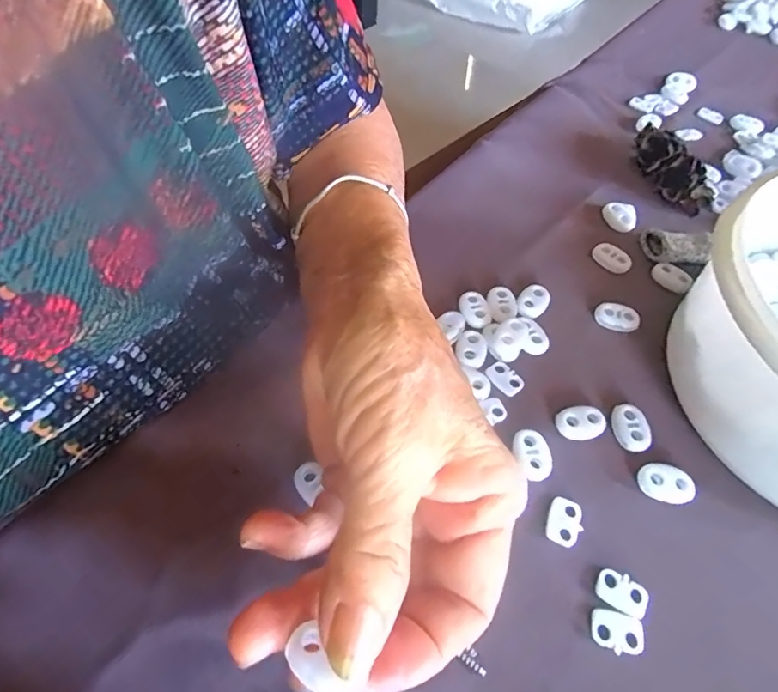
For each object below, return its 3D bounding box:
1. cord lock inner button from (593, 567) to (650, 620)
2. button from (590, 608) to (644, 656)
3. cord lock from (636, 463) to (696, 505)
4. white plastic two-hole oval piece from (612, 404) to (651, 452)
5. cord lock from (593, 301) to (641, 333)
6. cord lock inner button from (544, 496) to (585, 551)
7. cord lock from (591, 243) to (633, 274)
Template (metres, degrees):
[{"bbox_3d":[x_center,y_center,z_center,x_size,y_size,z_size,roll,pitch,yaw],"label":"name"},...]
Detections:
[{"bbox_3d":[0.089,0.094,0.186,0.019,0.004,0.013,22,58,13],"label":"cord lock inner button"},{"bbox_3d":[0.084,0.104,0.179,0.019,0.004,0.013,11,56,6],"label":"button"},{"bbox_3d":[0.118,0.058,0.210,0.021,0.005,0.015,8,56,4],"label":"cord lock"},{"bbox_3d":[0.110,0.037,0.225,0.015,0.005,0.022,-6,56,-6],"label":"white plastic two-hole oval piece"},{"bbox_3d":[0.121,-0.015,0.262,0.022,0.006,0.015,21,57,12],"label":"cord lock"},{"bbox_3d":[0.072,0.072,0.202,0.013,0.004,0.020,18,57,10],"label":"cord lock inner button"},{"bbox_3d":[0.130,-0.051,0.287,0.013,0.007,0.023,-35,64,-23],"label":"cord lock"}]

